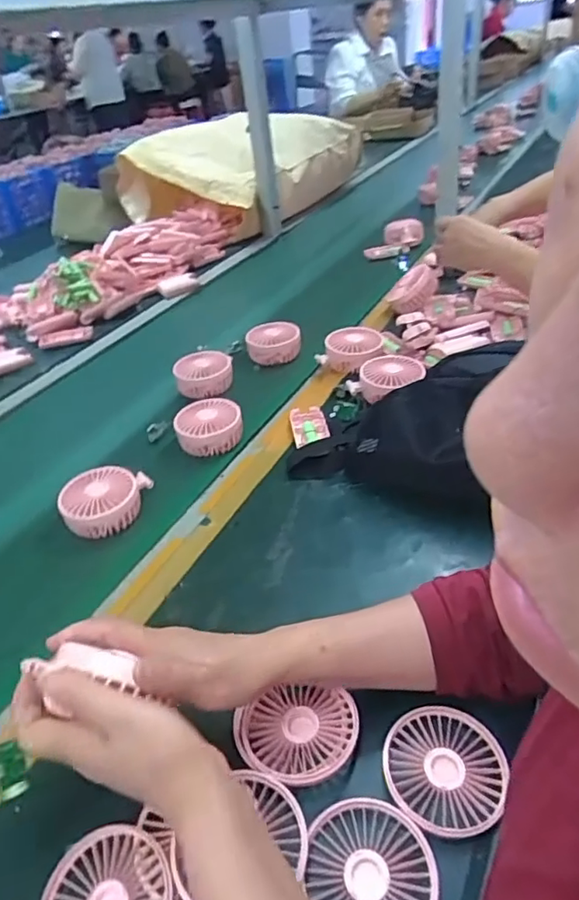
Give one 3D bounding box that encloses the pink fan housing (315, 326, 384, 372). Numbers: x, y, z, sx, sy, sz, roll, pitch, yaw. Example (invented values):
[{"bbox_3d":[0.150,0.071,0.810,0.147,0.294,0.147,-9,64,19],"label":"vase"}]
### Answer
[{"bbox_3d":[0.094,-0.153,0.884,0.095,0.039,0.071,6,38,18],"label":"pink fan housing"}]

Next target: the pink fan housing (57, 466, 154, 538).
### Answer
[{"bbox_3d":[-0.215,0.062,0.675,0.091,0.044,0.082,-6,37,0],"label":"pink fan housing"}]

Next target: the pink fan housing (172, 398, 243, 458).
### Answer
[{"bbox_3d":[-0.105,-0.030,0.773,0.090,0.047,0.075,-8,37,-2],"label":"pink fan housing"}]

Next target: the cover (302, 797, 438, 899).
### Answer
[{"bbox_3d":[0.055,0.278,0.382,0.081,0.007,0.085,-25,41,-23],"label":"cover"}]

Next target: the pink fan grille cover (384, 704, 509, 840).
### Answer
[{"bbox_3d":[0.116,0.237,0.431,0.084,0.007,0.091,8,39,18],"label":"pink fan grille cover"}]

